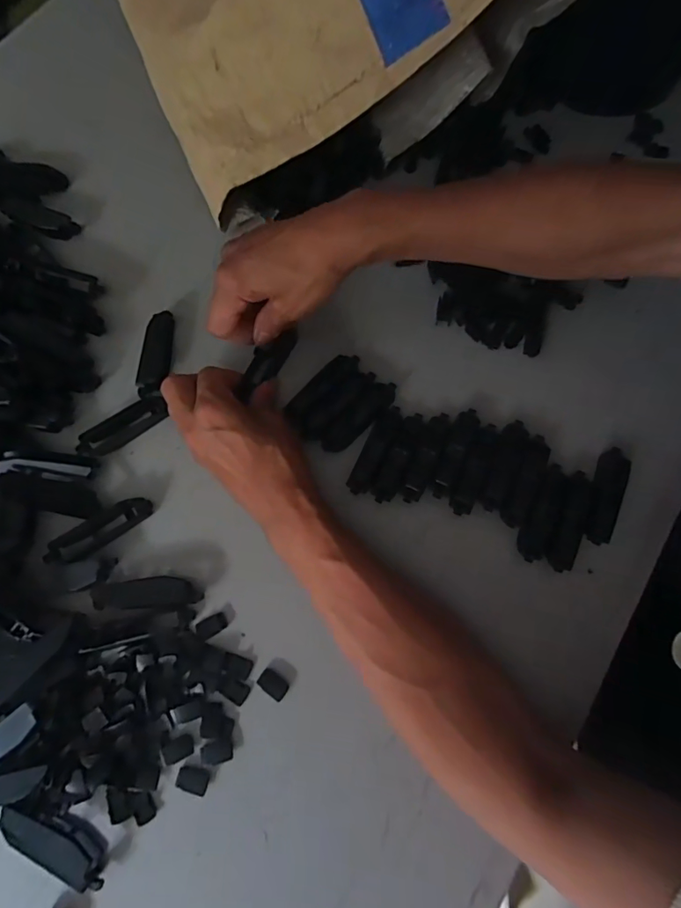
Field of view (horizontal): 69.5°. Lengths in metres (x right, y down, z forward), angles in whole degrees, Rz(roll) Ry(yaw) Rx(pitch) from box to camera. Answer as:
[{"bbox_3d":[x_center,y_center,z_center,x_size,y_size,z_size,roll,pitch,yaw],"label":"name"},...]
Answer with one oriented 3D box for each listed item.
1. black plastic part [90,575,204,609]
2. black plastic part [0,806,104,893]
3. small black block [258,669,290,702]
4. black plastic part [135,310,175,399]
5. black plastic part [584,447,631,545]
[{"bbox_3d":[-0.136,0.097,0.345,0.072,0.010,0.021,-4,72,1],"label":"black plastic part"},{"bbox_3d":[-0.169,0.230,0.291,0.069,0.014,0.018,22,74,8],"label":"black plastic part"},{"bbox_3d":[-0.045,0.154,0.328,0.020,0.004,0.013,34,76,11],"label":"small black block"},{"bbox_3d":[-0.148,-0.080,0.395,0.018,0.014,0.077,2,73,2],"label":"black plastic part"},{"bbox_3d":[0.193,0.029,0.354,0.022,0.004,0.071,18,74,7],"label":"black plastic part"}]

